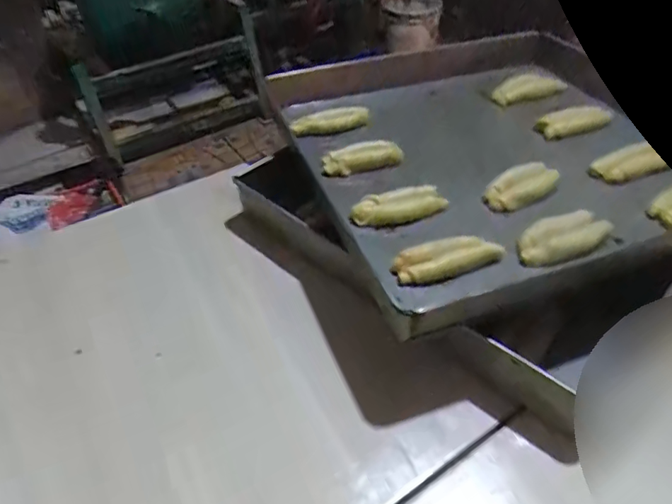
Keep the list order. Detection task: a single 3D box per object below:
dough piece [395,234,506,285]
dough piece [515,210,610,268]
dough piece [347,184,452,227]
[{"bbox_3d":[0.107,0.004,0.488,0.108,0.022,0.031,-16,45,-12],"label":"dough piece"},{"bbox_3d":[0.227,-0.016,0.508,0.106,0.020,0.043,-21,46,-17],"label":"dough piece"},{"bbox_3d":[0.065,-0.049,0.554,0.102,0.032,0.026,-12,44,-8],"label":"dough piece"}]

